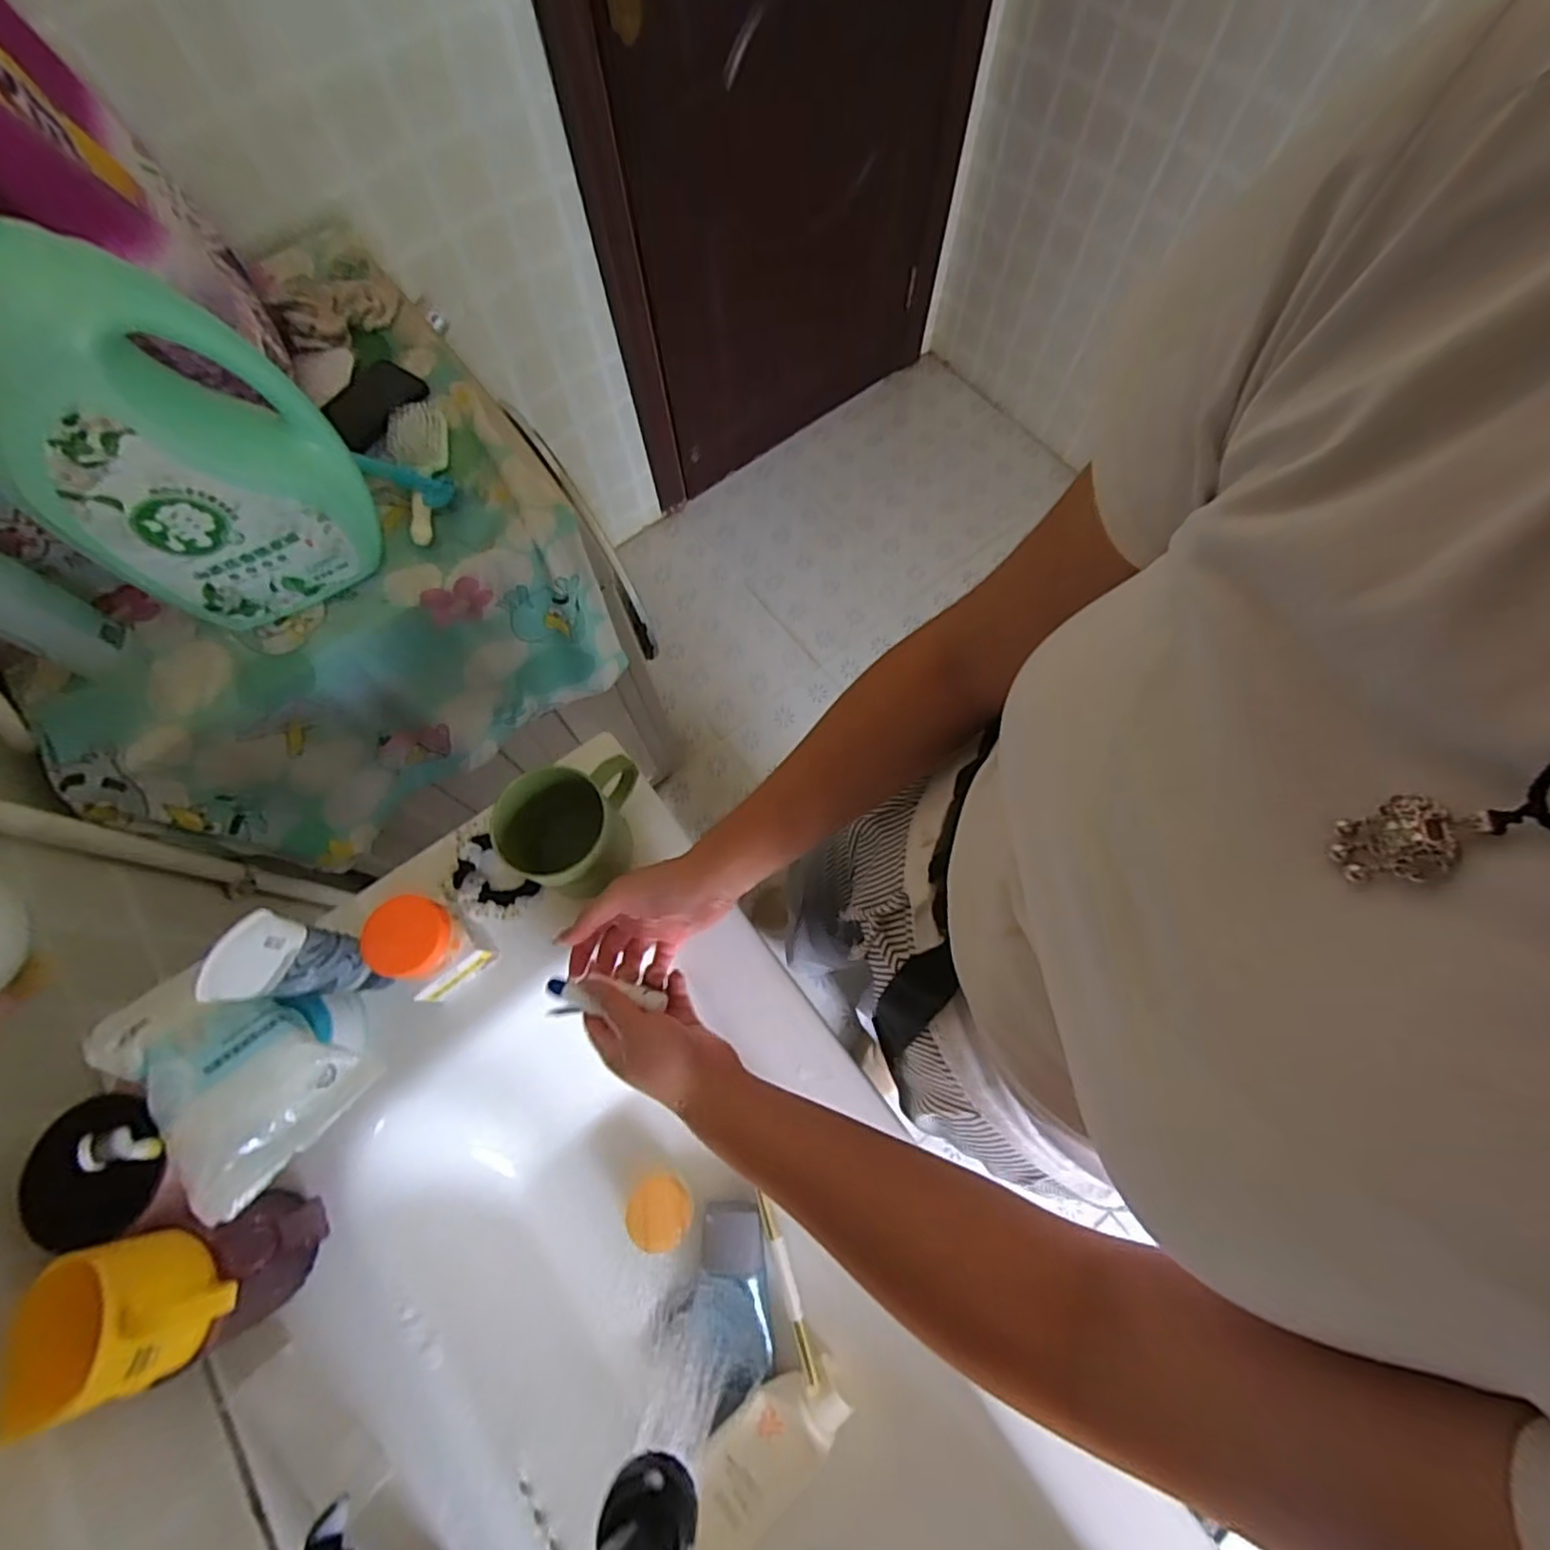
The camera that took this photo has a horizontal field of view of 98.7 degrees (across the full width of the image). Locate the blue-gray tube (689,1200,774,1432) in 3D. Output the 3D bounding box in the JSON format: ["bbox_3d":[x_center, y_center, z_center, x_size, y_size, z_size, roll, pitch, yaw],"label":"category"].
[{"bbox_3d":[-0.039,0.441,0.558,0.063,0.031,0.145,-7,71,-1],"label":"blue-gray tube"}]

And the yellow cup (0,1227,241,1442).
[{"bbox_3d":[-0.350,0.293,0.365,0.079,0.062,0.074,0,71,1],"label":"yellow cup"}]

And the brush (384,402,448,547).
[{"bbox_3d":[-0.395,-0.332,0.724,0.065,0.029,0.196,-10,71,-3],"label":"brush"}]

